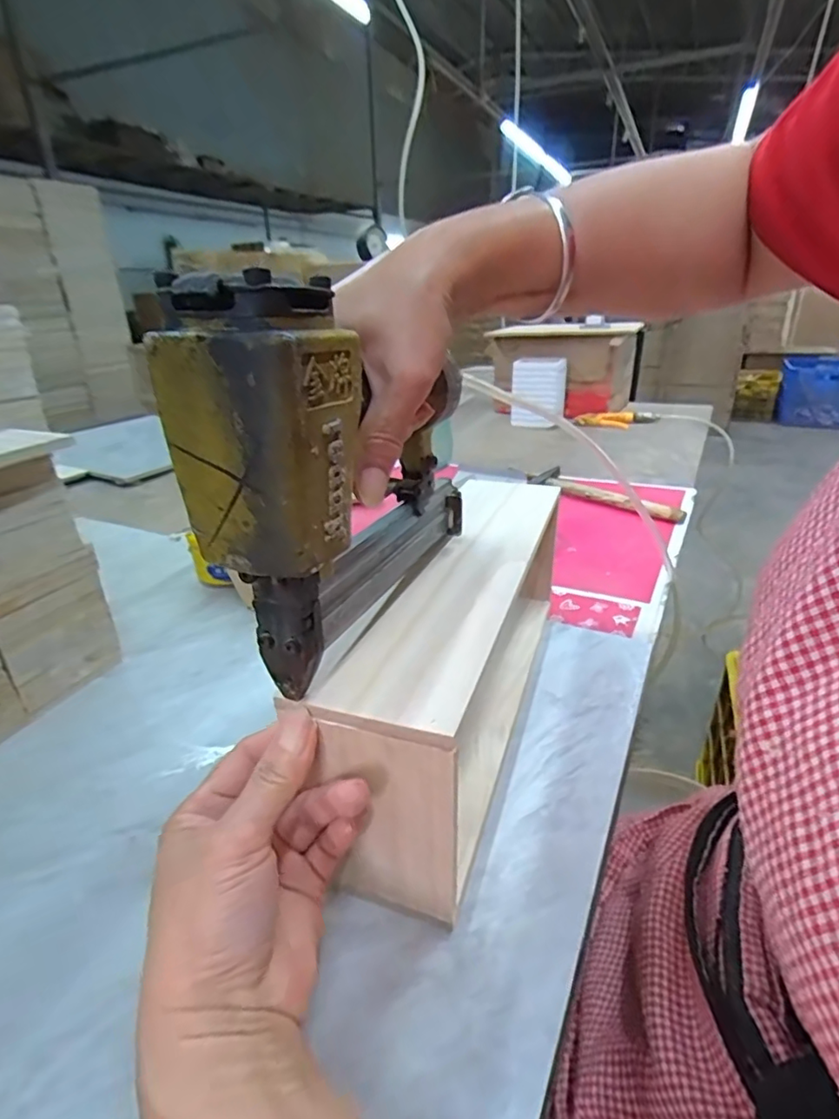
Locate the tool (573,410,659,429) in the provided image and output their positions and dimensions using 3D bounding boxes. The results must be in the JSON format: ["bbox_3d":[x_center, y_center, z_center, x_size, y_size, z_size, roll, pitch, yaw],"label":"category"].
[{"bbox_3d":[0.471,-0.336,1.352,0.200,0.029,0.074,-4,26,-5],"label":"tool"}]

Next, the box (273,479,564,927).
[{"bbox_3d":[0.035,0.054,0.406,0.078,0.135,0.332,8,31,18],"label":"box"}]

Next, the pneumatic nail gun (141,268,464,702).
[{"bbox_3d":[-0.017,-0.051,0.275,0.054,0.156,0.197,14,30,29],"label":"pneumatic nail gun"}]

